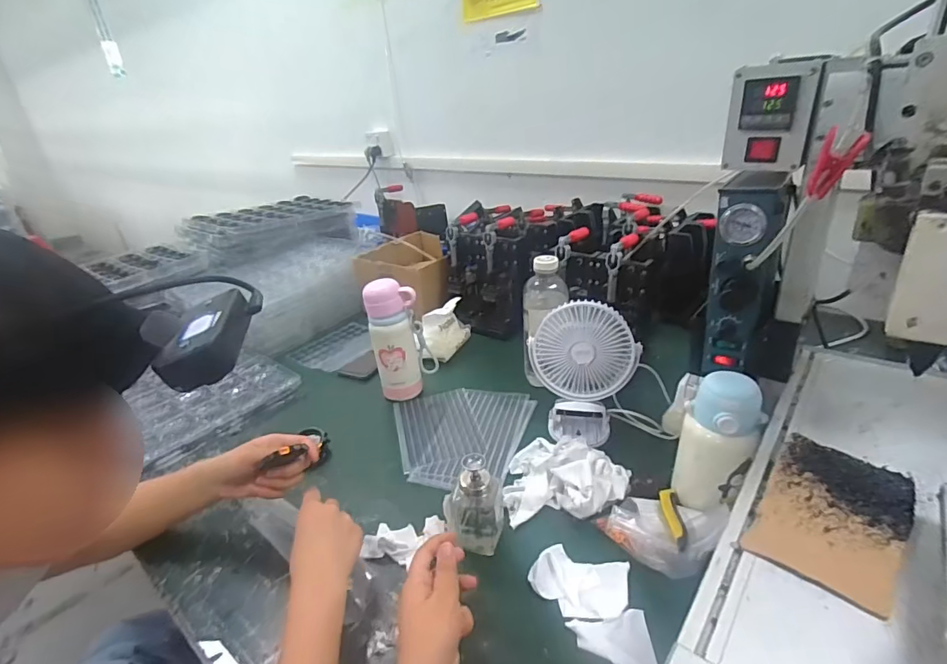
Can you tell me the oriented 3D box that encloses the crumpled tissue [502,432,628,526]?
[{"bbox_3d":[0.122,0.179,0.645,0.164,0.055,0.150,-3,27,3],"label":"crumpled tissue"}]

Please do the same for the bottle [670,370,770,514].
[{"bbox_3d":[0.285,0.132,0.563,0.082,0.151,0.077,15,33,35],"label":"bottle"}]

